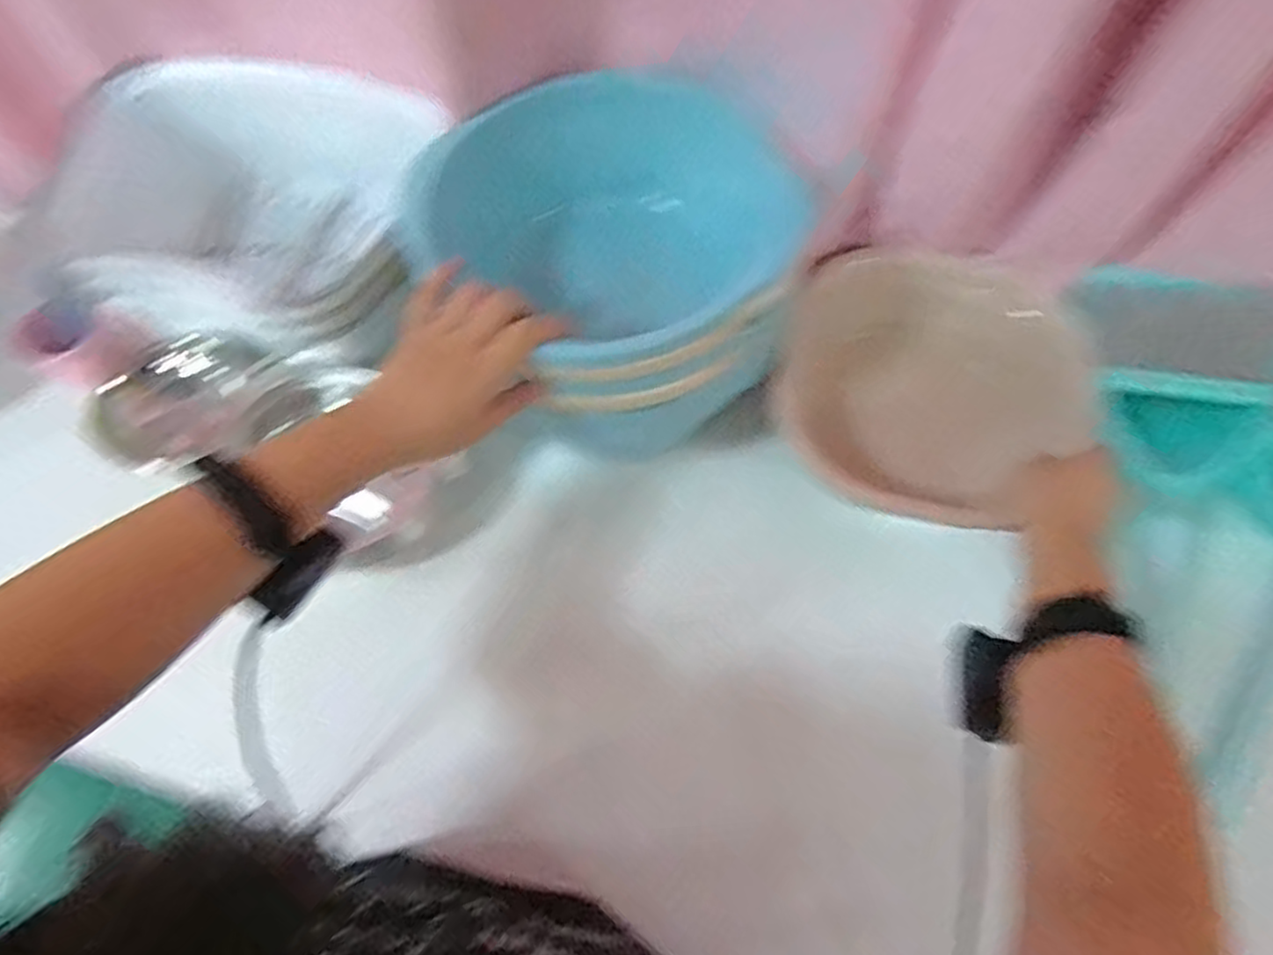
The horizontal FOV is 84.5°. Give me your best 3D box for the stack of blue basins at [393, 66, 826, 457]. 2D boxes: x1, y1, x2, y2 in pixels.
[{"bbox_3d":[-0.029,-0.183,0.564,0.291,0.118,0.238,41,72,18],"label":"stack of blue basins"}]

